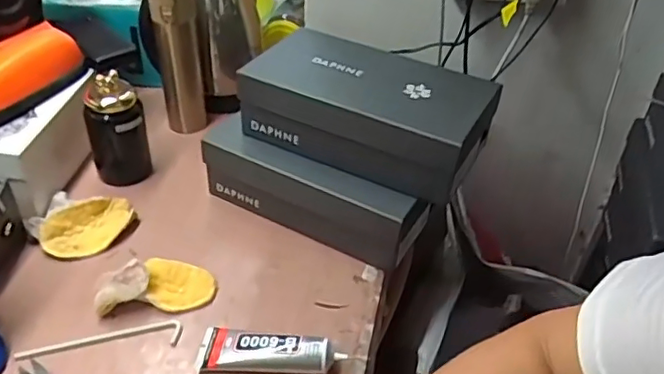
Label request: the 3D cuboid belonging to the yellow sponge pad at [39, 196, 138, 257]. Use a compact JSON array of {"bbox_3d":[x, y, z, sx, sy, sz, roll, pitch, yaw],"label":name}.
[{"bbox_3d":[-0.316,0.051,0.791,0.118,0.011,0.069,-25,79,-31],"label":"yellow sponge pad"}]

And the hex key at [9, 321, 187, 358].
[{"bbox_3d":[-0.256,0.172,0.671,0.171,0.005,0.028,-6,41,-12],"label":"hex key"}]

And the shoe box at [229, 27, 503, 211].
[{"bbox_3d":[0.047,-0.102,0.785,0.293,0.098,0.159,23,43,21],"label":"shoe box"}]

